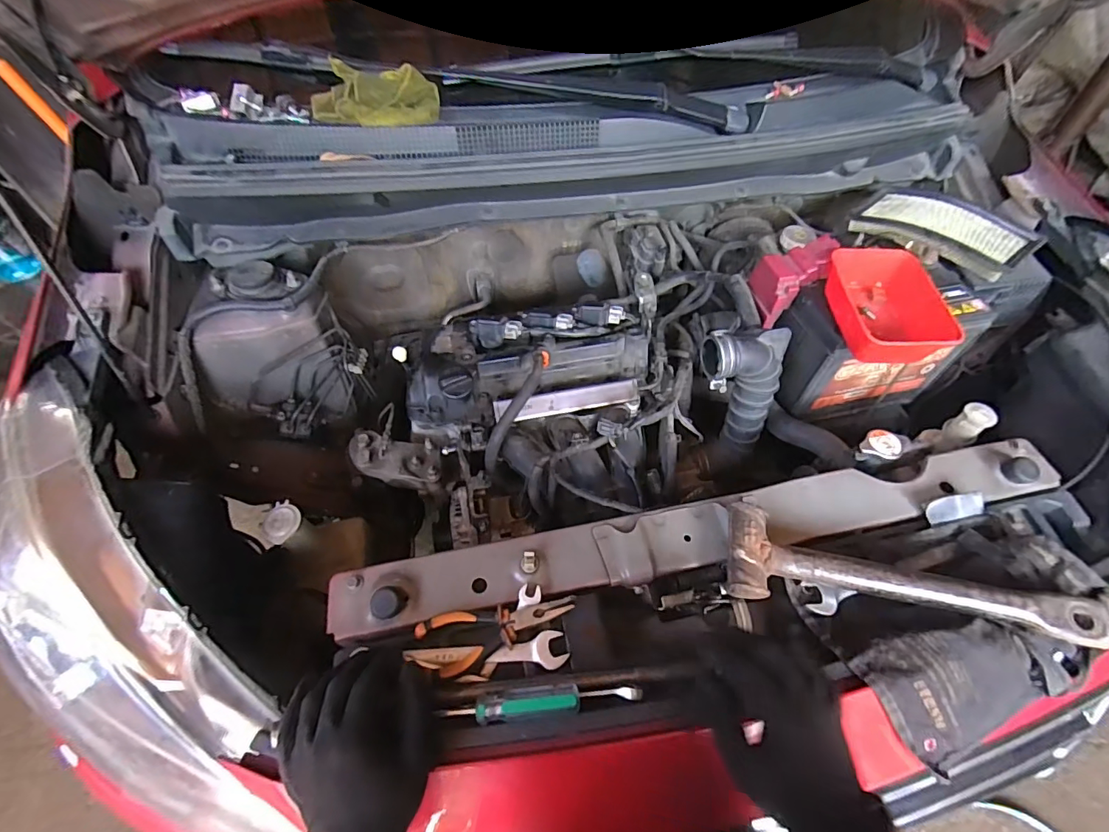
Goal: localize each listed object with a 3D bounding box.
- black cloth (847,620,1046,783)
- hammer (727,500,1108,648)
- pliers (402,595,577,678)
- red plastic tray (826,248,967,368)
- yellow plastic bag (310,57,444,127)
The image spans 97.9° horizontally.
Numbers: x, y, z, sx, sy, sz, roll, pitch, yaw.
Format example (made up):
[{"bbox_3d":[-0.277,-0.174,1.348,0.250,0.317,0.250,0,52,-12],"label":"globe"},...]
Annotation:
[{"bbox_3d":[0.367,0.248,0.454,0.144,0.062,0.115,-30,59,-15],"label":"black cloth"},{"bbox_3d":[0.351,0.157,0.486,0.349,0.052,0.096,4,56,8],"label":"hammer"},{"bbox_3d":[-0.058,0.206,0.467,0.160,0.019,0.053,-18,56,-7],"label":"pliers"},{"bbox_3d":[0.428,-0.135,0.626,0.110,0.066,0.164,-3,56,3],"label":"red plastic tray"},{"bbox_3d":[-0.246,-0.423,0.641,0.169,0.047,0.103,-5,56,1],"label":"yellow plastic bag"}]

